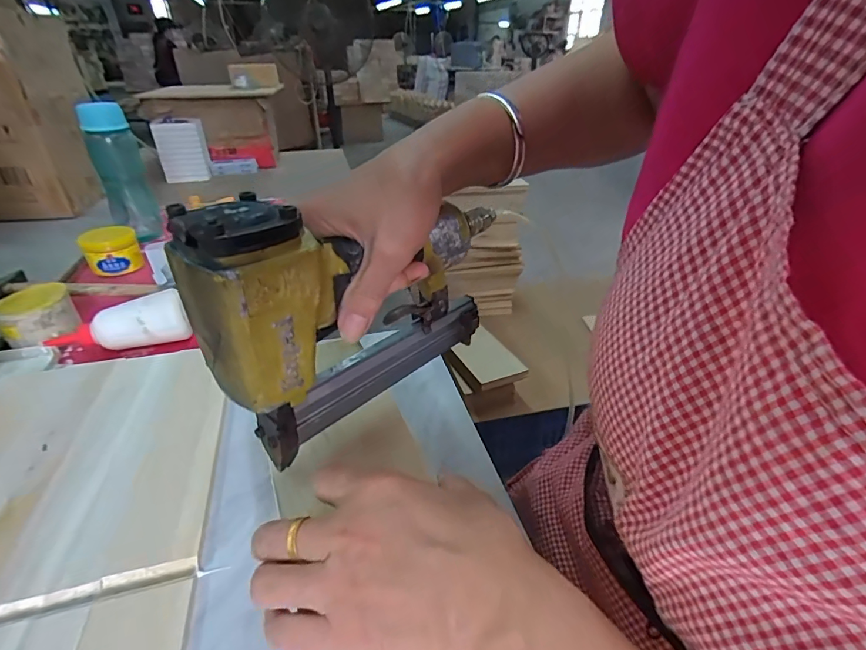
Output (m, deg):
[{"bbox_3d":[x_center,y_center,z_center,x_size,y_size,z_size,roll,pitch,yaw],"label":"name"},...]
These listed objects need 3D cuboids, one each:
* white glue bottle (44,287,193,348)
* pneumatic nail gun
[{"bbox_3d":[-0.386,0.002,0.539,0.162,0.057,0.050,-13,32,-4],"label":"white glue bottle"},{"bbox_3d":[-0.033,-0.012,0.291,0.226,0.158,0.042,-24,40,-38],"label":"pneumatic nail gun"}]

